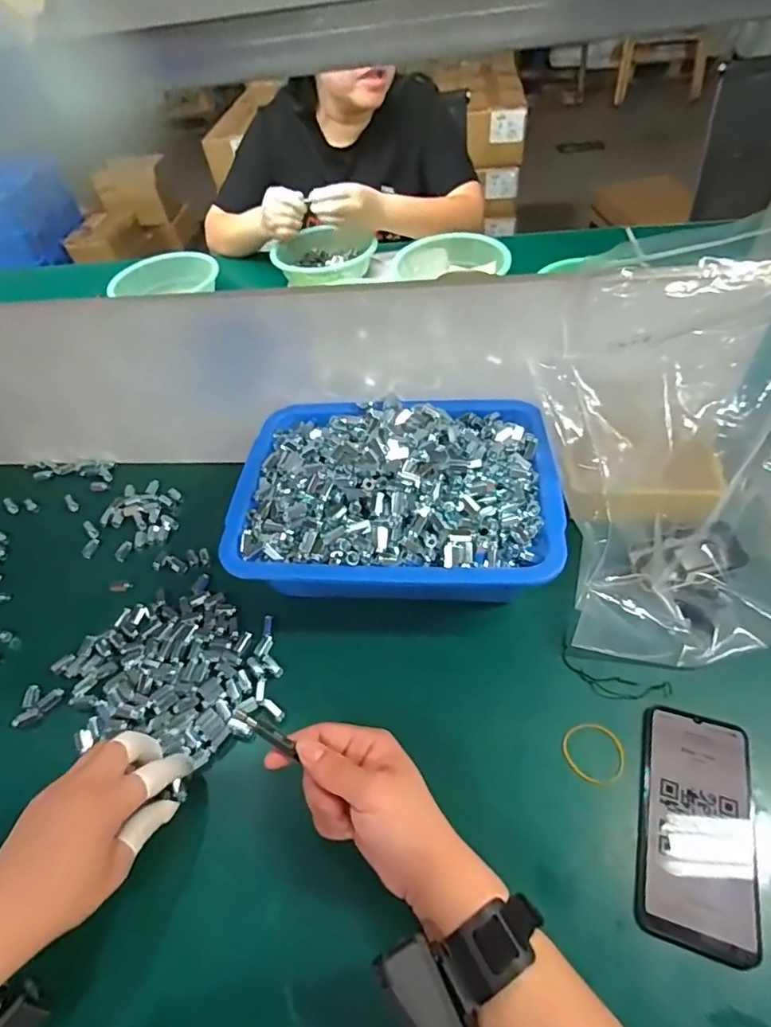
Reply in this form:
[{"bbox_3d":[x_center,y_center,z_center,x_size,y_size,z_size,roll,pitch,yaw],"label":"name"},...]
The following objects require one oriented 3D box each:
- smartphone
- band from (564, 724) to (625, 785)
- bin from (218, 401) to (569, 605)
[{"bbox_3d":[0.225,0.219,0.383,0.075,0.010,0.157,13,53,17],"label":"smartphone"},{"bbox_3d":[0.167,0.192,0.427,0.046,0.004,0.045,-7,51,8],"label":"band"},{"bbox_3d":[0.009,-0.010,0.537,0.305,0.134,0.236,-1,51,6],"label":"bin"}]

